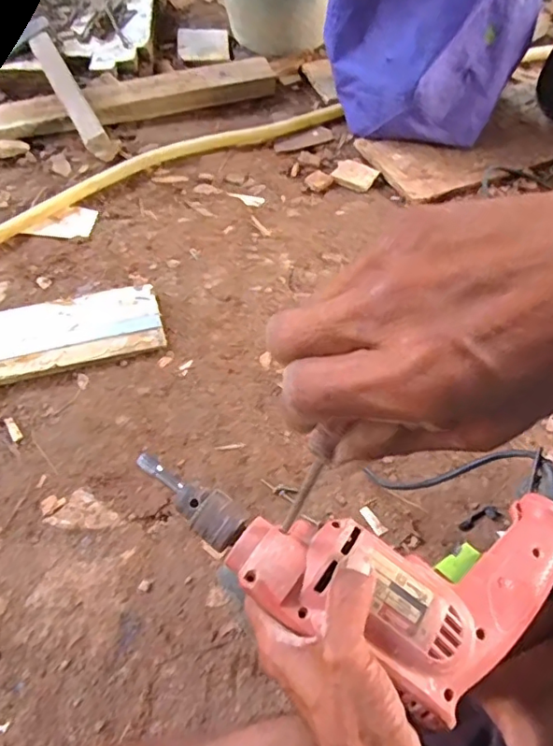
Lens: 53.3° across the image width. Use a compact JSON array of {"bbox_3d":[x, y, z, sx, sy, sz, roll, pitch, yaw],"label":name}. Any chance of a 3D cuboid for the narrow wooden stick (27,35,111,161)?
[{"bbox_3d":[-0.325,-0.447,0.861,0.045,0.038,0.288,-24,59,-17],"label":"narrow wooden stick"}]

